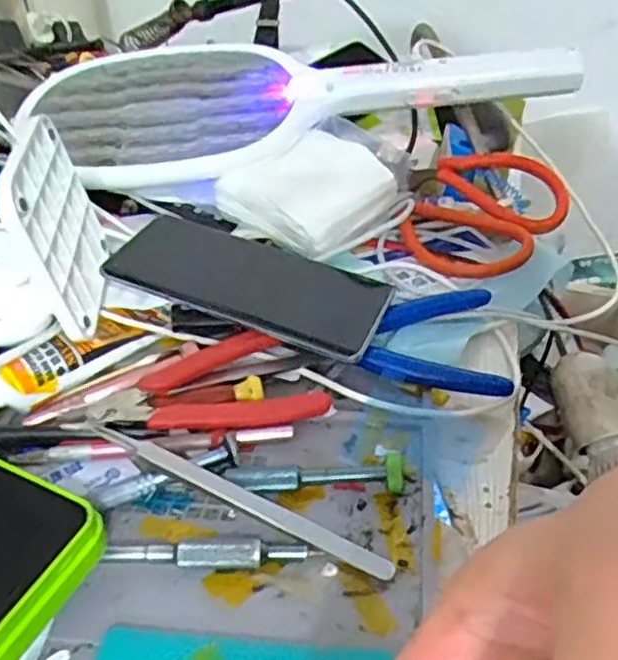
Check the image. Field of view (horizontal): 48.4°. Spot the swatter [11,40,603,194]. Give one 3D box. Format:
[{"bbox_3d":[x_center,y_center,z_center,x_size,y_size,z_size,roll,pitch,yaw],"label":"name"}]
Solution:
[{"bbox_3d":[-0.016,-0.190,0.540,0.405,0.048,0.189,-10,39,-11],"label":"swatter"}]

